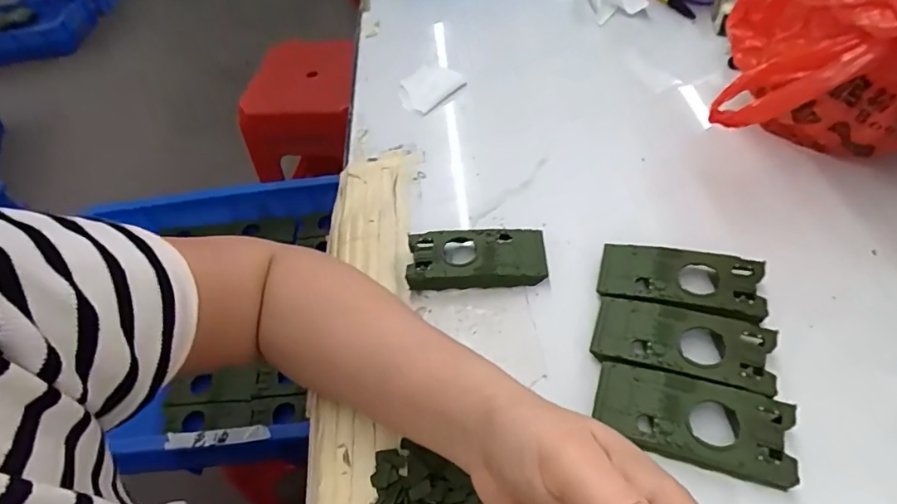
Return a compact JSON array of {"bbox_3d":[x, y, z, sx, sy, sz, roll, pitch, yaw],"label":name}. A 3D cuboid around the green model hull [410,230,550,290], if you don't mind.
[{"bbox_3d":[0.022,0.005,0.389,0.104,0.020,0.047,-4,52,5],"label":"green model hull"}]

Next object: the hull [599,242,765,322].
[{"bbox_3d":[0.161,0.019,0.350,0.102,0.018,0.051,13,55,18],"label":"hull"}]

